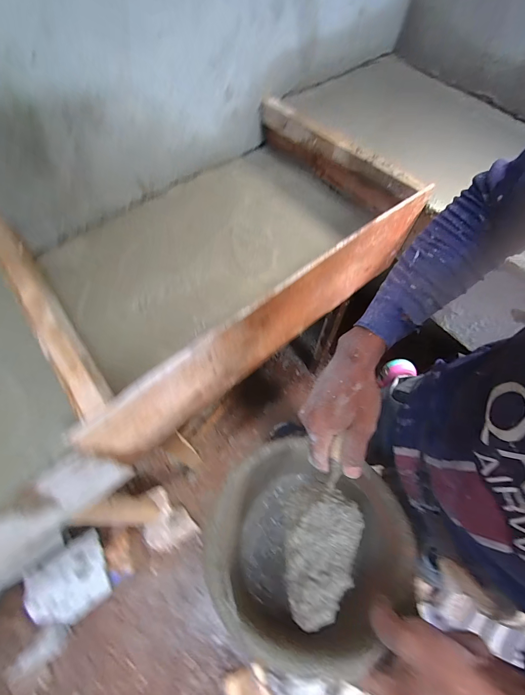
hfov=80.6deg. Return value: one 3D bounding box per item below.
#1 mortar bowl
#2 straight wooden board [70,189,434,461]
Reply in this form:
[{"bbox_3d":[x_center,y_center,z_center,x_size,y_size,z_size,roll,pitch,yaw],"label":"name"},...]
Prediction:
[{"bbox_3d":[0.055,0.244,0.403,0.229,0.150,0.217,1,63,-2],"label":"mortar bowl"},{"bbox_3d":[0.042,-0.051,0.619,0.773,0.240,0.018,-37,70,-19],"label":"straight wooden board"}]

